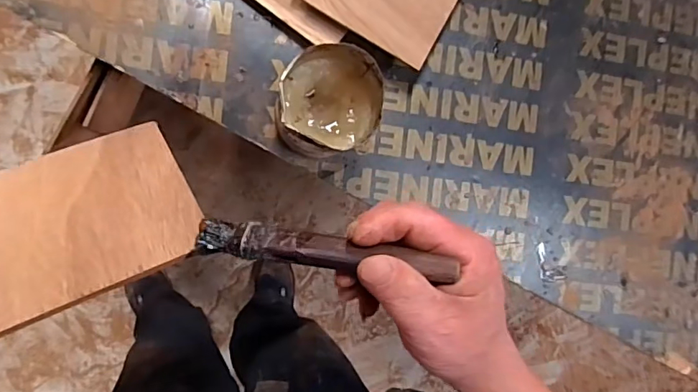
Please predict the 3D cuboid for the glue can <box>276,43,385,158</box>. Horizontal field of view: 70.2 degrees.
[{"bbox_3d":[-0.018,-0.082,0.451,0.088,0.102,0.084,0,92,-9],"label":"glue can"}]

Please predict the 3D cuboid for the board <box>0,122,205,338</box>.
[{"bbox_3d":[-0.235,0.042,0.280,0.288,0.138,0.006,-25,138,-21],"label":"board"}]

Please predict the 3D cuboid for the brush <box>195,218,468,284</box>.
[{"bbox_3d":[-0.014,0.029,0.265,0.138,0.011,0.018,6,91,11],"label":"brush"}]

